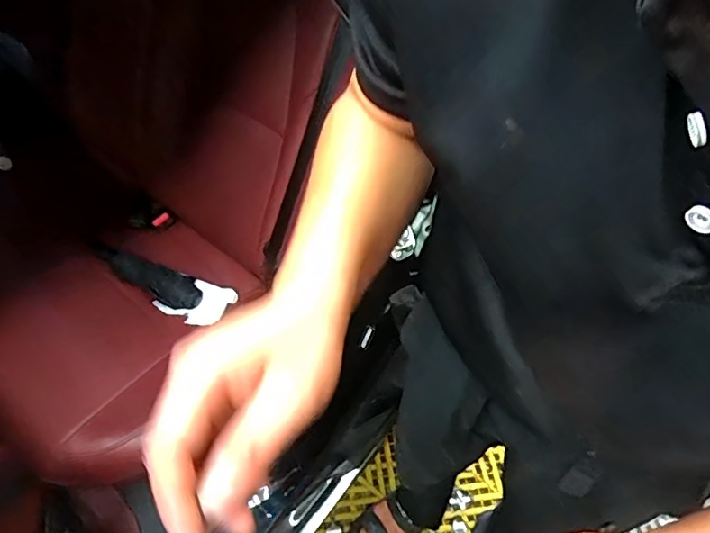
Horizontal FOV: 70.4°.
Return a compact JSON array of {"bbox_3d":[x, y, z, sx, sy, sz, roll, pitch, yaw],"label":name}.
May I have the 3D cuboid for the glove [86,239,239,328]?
[{"bbox_3d":[-0.401,0.035,1.043,0.299,0.052,0.097,26,55,-3],"label":"glove"}]

